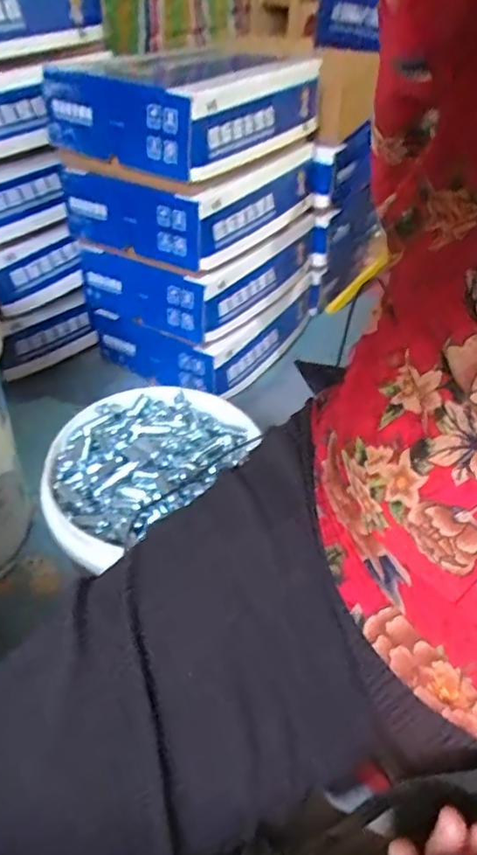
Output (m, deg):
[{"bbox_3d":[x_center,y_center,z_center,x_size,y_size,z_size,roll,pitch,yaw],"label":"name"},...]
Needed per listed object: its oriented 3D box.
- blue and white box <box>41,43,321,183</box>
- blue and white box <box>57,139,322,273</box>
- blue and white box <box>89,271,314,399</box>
[{"bbox_3d":[-0.099,-0.557,0.976,0.351,0.132,0.395,27,46,23],"label":"blue and white box"},{"bbox_3d":[-0.089,-0.445,1.065,0.332,0.149,0.360,27,46,23],"label":"blue and white box"},{"bbox_3d":[-0.063,-0.246,1.238,0.323,0.136,0.394,27,46,23],"label":"blue and white box"}]

